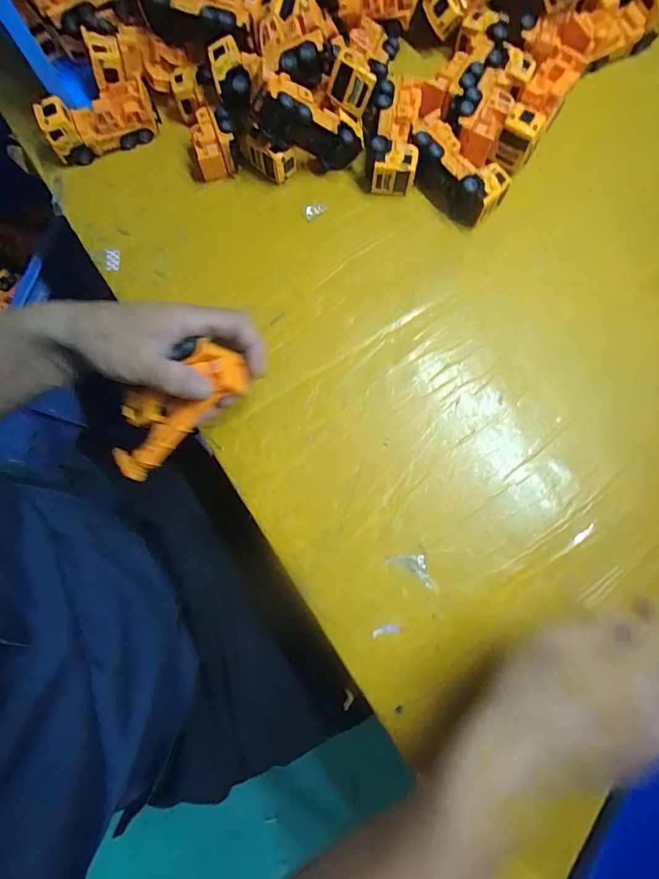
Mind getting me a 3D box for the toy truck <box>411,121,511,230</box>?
[{"bbox_3d":[0.116,-0.249,0.402,0.054,0.038,0.098,-44,82,-7],"label":"toy truck"}]

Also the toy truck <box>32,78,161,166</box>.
[{"bbox_3d":[-0.220,-0.306,0.415,0.102,0.047,0.034,-23,81,-2],"label":"toy truck"}]

